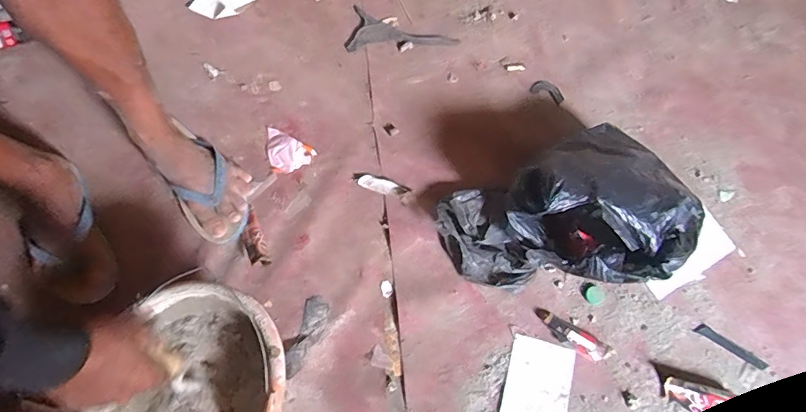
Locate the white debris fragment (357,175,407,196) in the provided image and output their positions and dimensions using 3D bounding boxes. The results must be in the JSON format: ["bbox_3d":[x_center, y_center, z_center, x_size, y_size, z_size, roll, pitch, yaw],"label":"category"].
[{"bbox_3d":[-0.038,-0.037,0.838,0.087,0.004,0.025,14,74,5],"label":"white debris fragment"}]

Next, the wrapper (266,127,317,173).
[{"bbox_3d":[-0.218,-0.096,0.849,0.100,0.011,0.070,30,76,9],"label":"wrapper"}]

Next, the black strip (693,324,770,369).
[{"bbox_3d":[0.527,0.226,0.753,0.114,0.004,0.018,31,76,9],"label":"black strip"}]

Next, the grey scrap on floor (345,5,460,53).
[{"bbox_3d":[0.000,-0.340,0.918,0.209,0.006,0.097,6,74,2],"label":"grey scrap on floor"}]

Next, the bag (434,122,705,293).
[{"bbox_3d":[0.257,0.027,0.738,0.351,0.150,0.246,-24,75,-6],"label":"bag"}]

